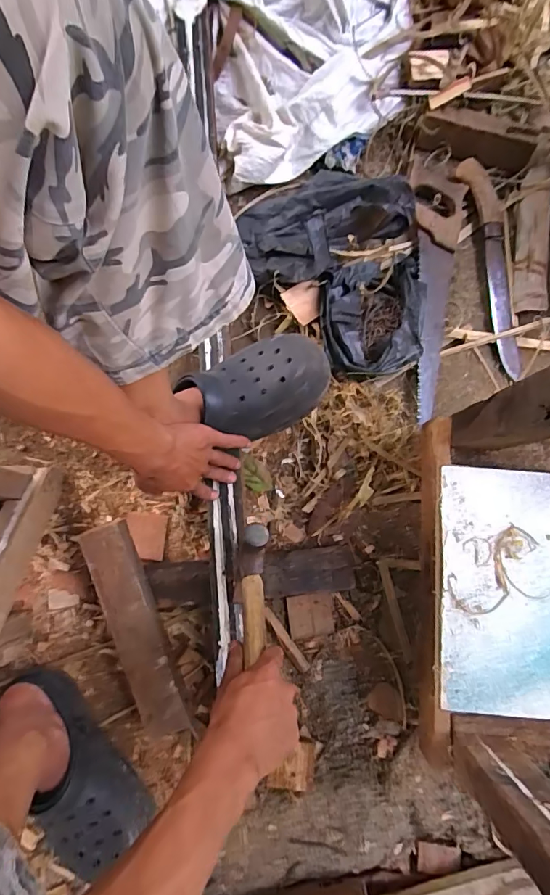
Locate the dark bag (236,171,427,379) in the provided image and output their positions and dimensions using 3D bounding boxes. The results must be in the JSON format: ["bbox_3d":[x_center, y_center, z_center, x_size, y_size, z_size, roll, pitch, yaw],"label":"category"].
[{"bbox_3d":[0.116,-0.282,0.688,0.244,0.108,0.333,-41,81,-6],"label":"dark bag"}]

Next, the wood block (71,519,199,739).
[{"bbox_3d":[-0.178,0.239,0.615,0.067,0.045,0.288,-19,92,-3],"label":"wood block"}]

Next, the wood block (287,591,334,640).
[{"bbox_3d":[0.052,0.242,0.677,0.064,0.013,0.059,-6,79,0],"label":"wood block"}]

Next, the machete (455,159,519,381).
[{"bbox_3d":[0.340,-0.291,0.735,0.058,0.057,0.344,-7,79,0],"label":"machete"}]

